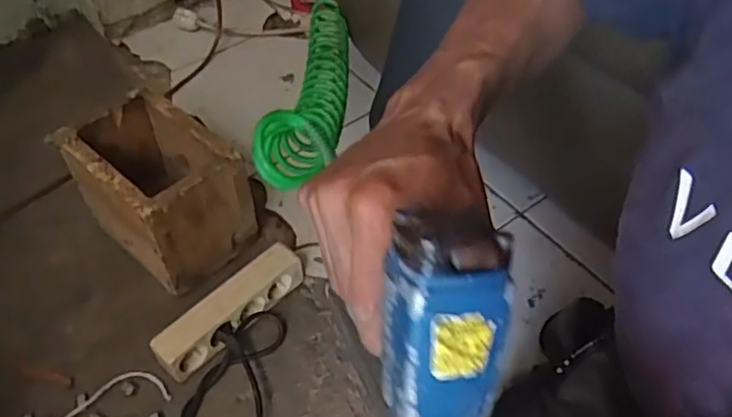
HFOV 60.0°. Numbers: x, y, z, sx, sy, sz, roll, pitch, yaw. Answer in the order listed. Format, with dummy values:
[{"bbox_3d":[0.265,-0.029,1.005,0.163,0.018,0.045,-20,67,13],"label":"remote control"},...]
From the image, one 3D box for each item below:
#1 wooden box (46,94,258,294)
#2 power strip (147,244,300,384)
[{"bbox_3d":[-0.262,-0.023,0.816,0.191,0.164,0.143,35,59,27],"label":"wooden box"},{"bbox_3d":[-0.163,0.121,0.772,0.049,0.062,0.202,37,60,27],"label":"power strip"}]

